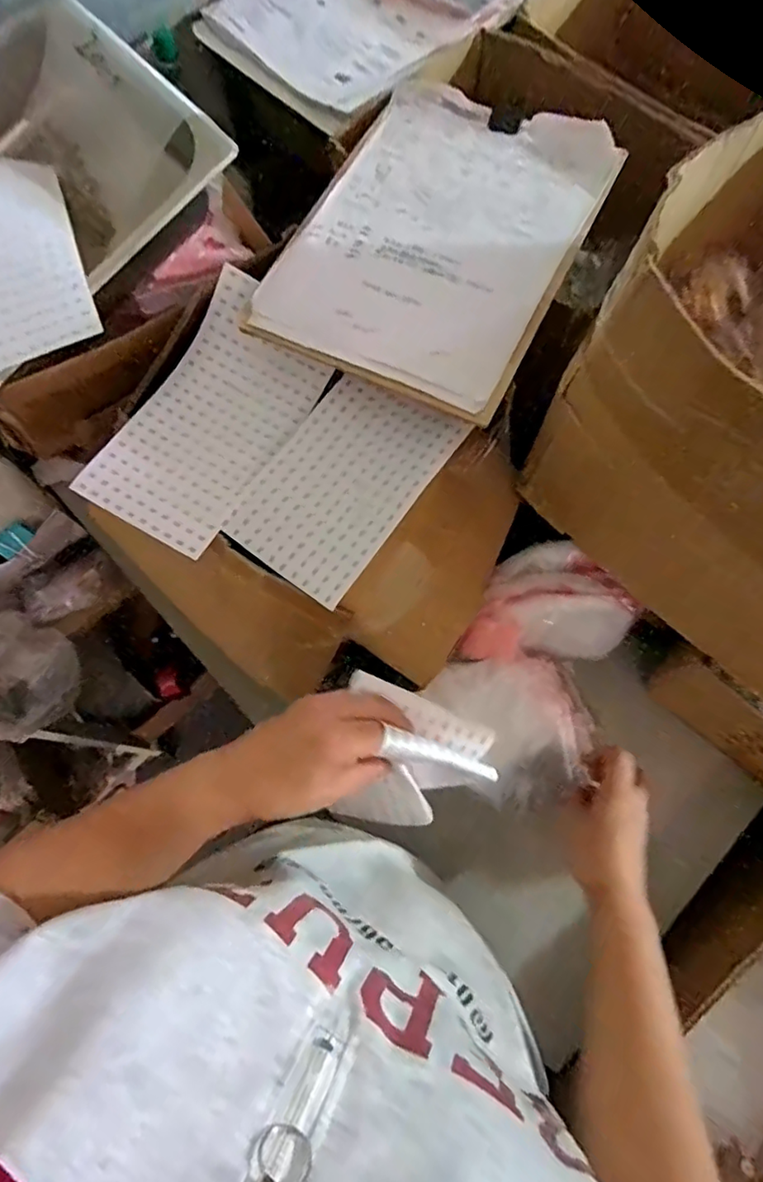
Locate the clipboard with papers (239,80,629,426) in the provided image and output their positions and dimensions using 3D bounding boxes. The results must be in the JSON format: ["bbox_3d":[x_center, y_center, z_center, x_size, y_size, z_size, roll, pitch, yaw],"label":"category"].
[{"bbox_3d":[0.052,-0.306,0.488,0.222,0.025,0.311,26,73,9],"label":"clipboard with papers"}]

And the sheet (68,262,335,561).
[{"bbox_3d":[-0.142,-0.149,0.478,0.125,0.038,0.231,29,73,10],"label":"sheet"}]

